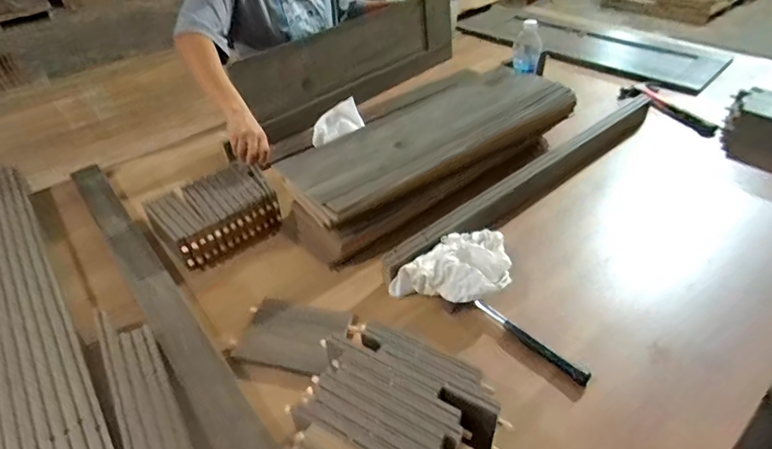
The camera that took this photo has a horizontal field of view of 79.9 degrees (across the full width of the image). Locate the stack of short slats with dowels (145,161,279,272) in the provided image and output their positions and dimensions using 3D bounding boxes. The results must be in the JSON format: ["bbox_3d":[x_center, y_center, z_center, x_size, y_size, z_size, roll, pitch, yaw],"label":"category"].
[{"bbox_3d":[-0.329,-0.022,0.895,0.219,0.070,0.175,-28,46,-26],"label":"stack of short slats with dowels"}]

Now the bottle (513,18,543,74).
[{"bbox_3d":[0.360,-0.446,1.162,0.069,0.127,0.085,7,41,12],"label":"bottle"}]

